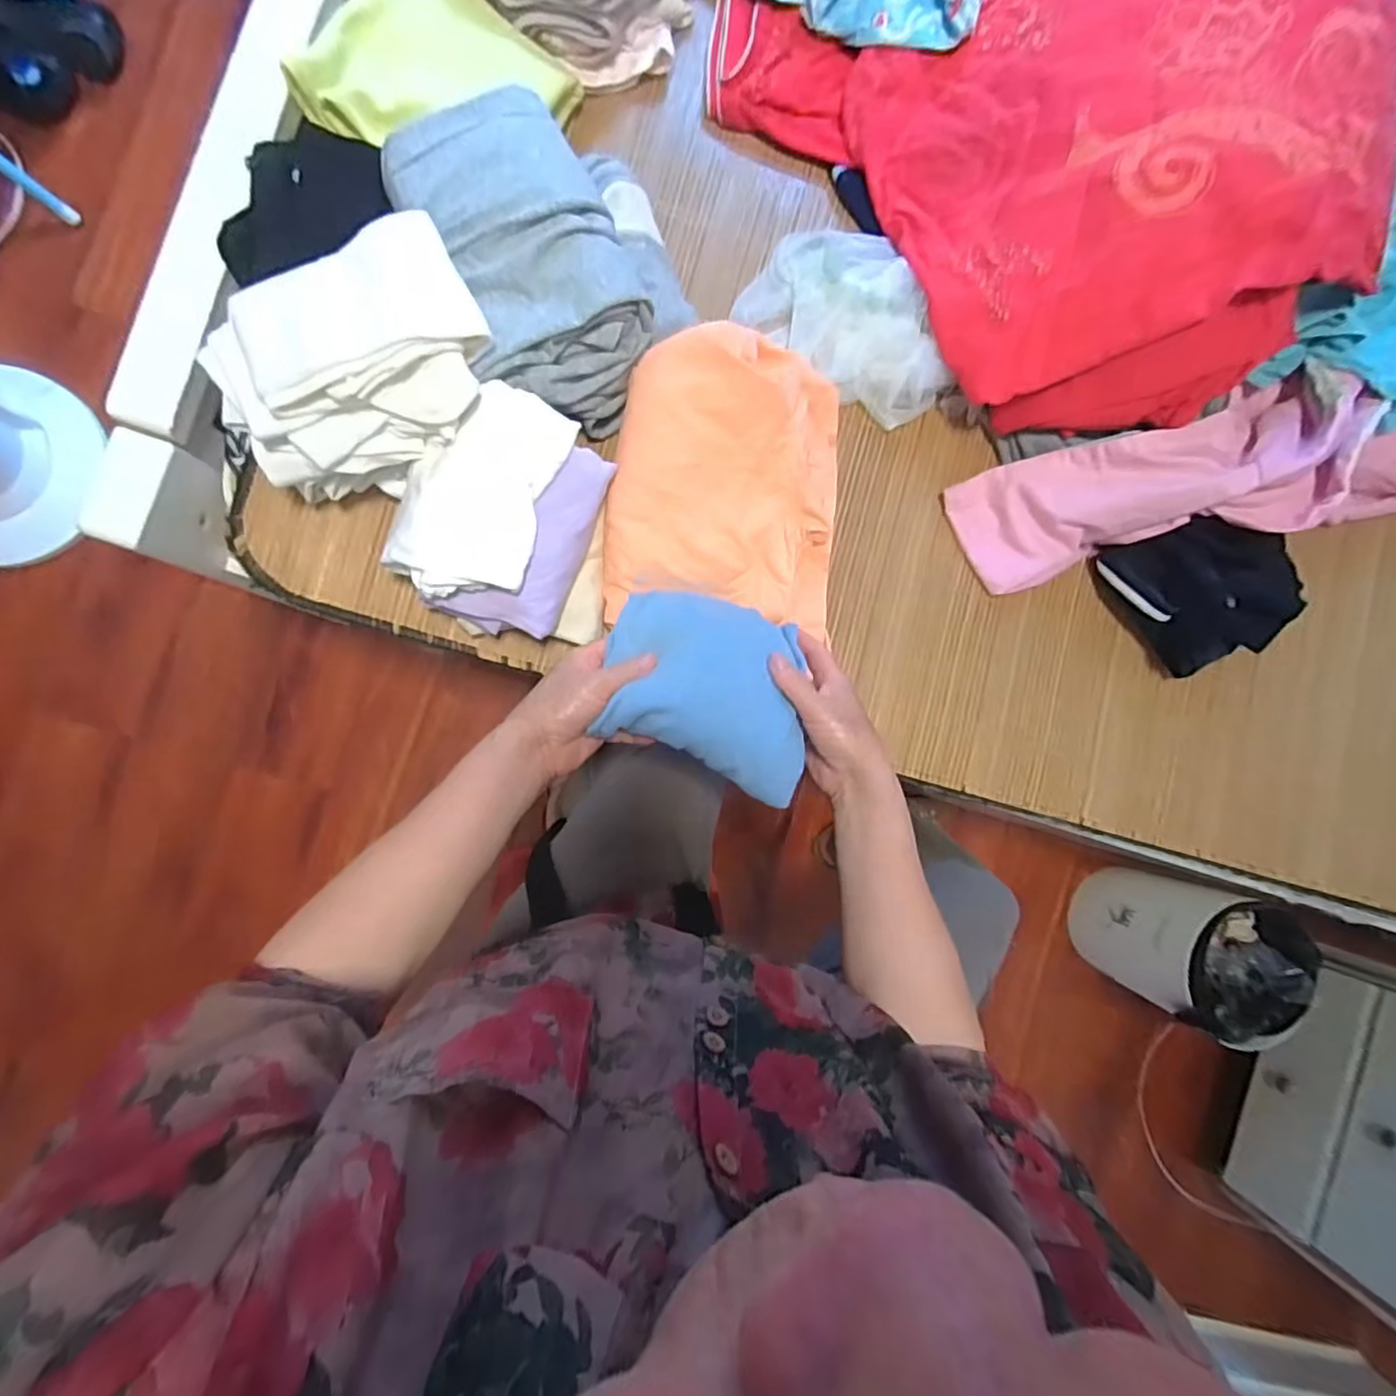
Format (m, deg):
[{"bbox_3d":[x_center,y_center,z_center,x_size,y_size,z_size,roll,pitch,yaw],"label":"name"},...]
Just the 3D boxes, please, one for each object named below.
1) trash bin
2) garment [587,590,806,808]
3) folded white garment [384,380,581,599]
[{"bbox_3d":[0.791,0.401,1.027,0.194,0.249,0.206,12,87,-7],"label":"trash bin"},{"bbox_3d":[0.016,-0.016,0.495,0.173,0.050,0.154,19,63,-5],"label":"garment"},{"bbox_3d":[-0.191,-0.181,0.557,0.116,0.025,0.186,20,86,-7],"label":"folded white garment"}]

